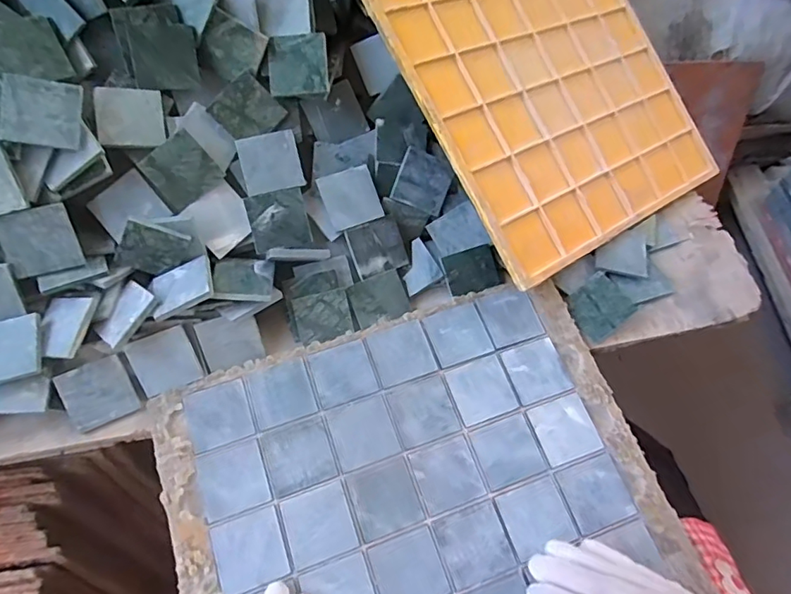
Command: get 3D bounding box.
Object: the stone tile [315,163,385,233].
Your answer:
[{"bbox_3d":[-0.038,-0.086,0.451,0.046,0.004,0.048,-21,95,-12],"label":"stone tile"}]

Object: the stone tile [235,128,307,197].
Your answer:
[{"bbox_3d":[-0.104,-0.112,0.432,0.048,0.004,0.047,-15,96,-6],"label":"stone tile"}]

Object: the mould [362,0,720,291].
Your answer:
[{"bbox_3d":[0.150,-0.204,0.491,0.299,0.009,0.305,-29,91,-26],"label":"mould"}]

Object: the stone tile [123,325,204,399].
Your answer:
[{"bbox_3d":[-0.188,0.052,0.421,0.049,0.048,0.006,-20,18,-2],"label":"stone tile"}]

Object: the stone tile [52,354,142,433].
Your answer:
[{"bbox_3d":[-0.232,0.075,0.405,0.047,0.004,0.048,-23,100,-17],"label":"stone tile"}]

